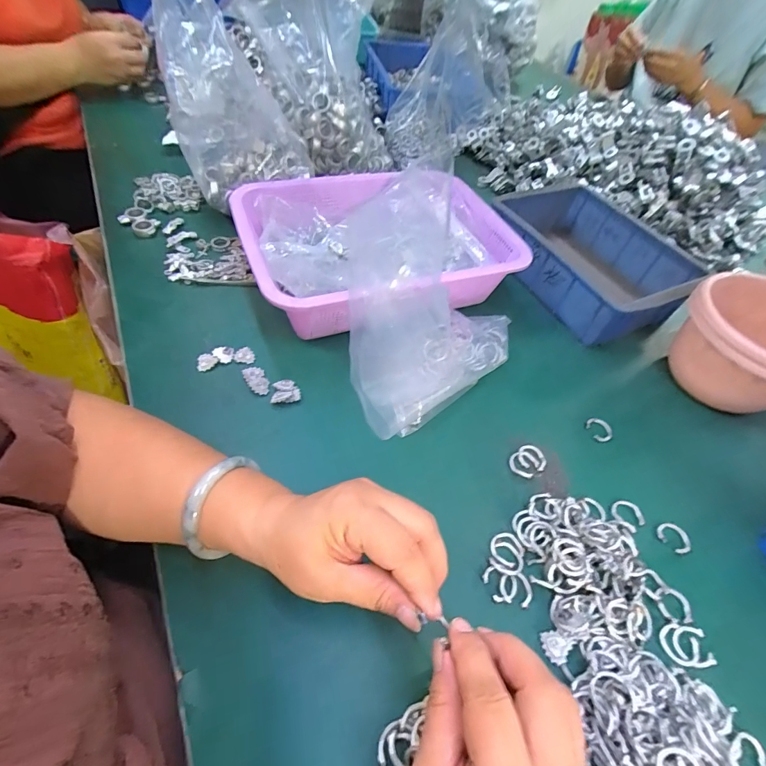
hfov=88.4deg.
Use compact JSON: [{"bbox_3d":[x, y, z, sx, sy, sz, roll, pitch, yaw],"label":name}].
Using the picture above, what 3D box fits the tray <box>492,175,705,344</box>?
[{"bbox_3d":[0.267,-0.161,0.531,0.178,0.087,0.236,-21,59,-22],"label":"tray"}]

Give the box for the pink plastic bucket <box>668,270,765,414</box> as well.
[{"bbox_3d":[0.388,-0.038,0.422,0.140,0.093,0.132,4,53,-5],"label":"pink plastic bucket"}]

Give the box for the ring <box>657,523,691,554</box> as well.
[{"bbox_3d":[0.251,0.133,0.338,0.025,0.004,0.025,3,53,-4],"label":"ring"}]

